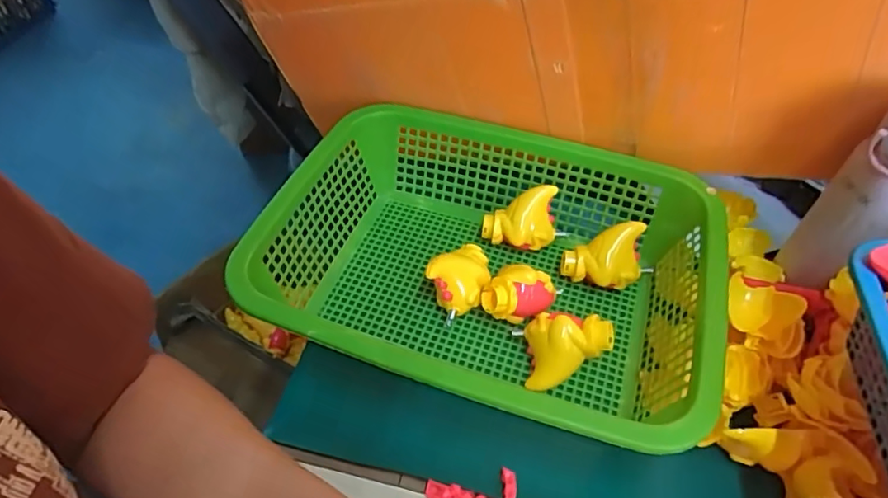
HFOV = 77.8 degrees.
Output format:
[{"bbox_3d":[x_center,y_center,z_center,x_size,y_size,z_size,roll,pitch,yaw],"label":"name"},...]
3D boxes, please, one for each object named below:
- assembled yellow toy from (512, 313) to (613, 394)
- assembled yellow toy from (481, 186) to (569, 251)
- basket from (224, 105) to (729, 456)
[{"bbox_3d":[0.099,0.076,0.443,0.067,0.048,0.048,-7,49,-7],"label":"assembled yellow toy"},{"bbox_3d":[0.076,-0.027,0.516,0.074,0.040,0.040,-11,50,-11],"label":"assembled yellow toy"},{"bbox_3d":[0.037,0.020,0.467,0.344,0.100,0.266,16,50,13],"label":"basket"}]

